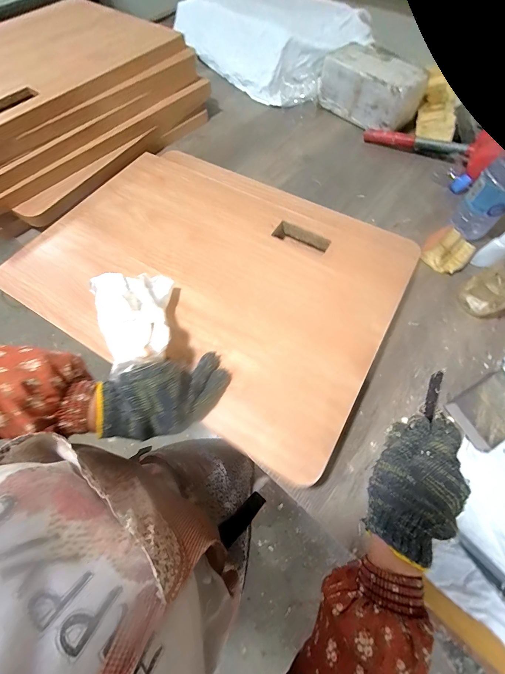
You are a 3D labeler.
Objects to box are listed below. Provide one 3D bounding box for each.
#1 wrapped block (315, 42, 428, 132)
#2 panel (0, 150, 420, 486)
[{"bbox_3d":[0.271,-0.582,0.656,0.114,0.107,0.239,-37,69,-16],"label":"wrapped block"},{"bbox_3d":[-0.063,-0.120,0.446,0.559,0.014,0.433,29,68,13],"label":"panel"}]

